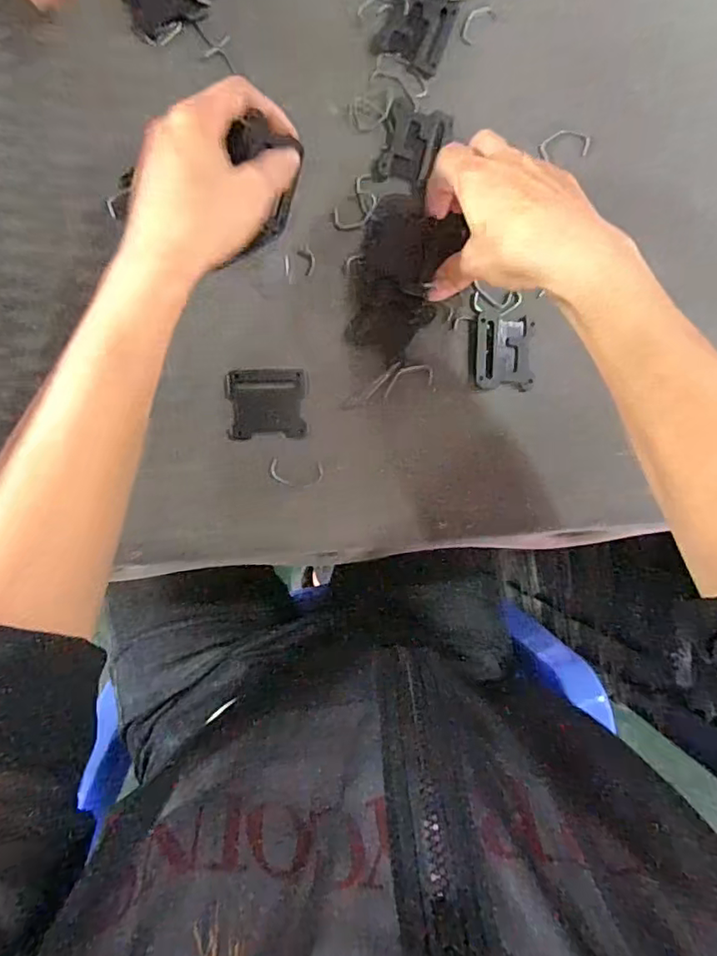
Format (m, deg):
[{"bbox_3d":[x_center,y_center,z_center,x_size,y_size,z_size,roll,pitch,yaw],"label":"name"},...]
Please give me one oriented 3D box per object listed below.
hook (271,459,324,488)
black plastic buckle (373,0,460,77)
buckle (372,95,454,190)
[{"bbox_3d":[-0.040,-0.003,0.368,0.034,0.004,0.018,4,91,-9],"label":"hook"},{"bbox_3d":[0.039,-0.297,0.373,0.043,0.004,0.052,21,88,-9],"label":"black plastic buckle"},{"bbox_3d":[0.036,-0.218,0.373,0.041,0.004,0.056,19,89,-9],"label":"buckle"}]

